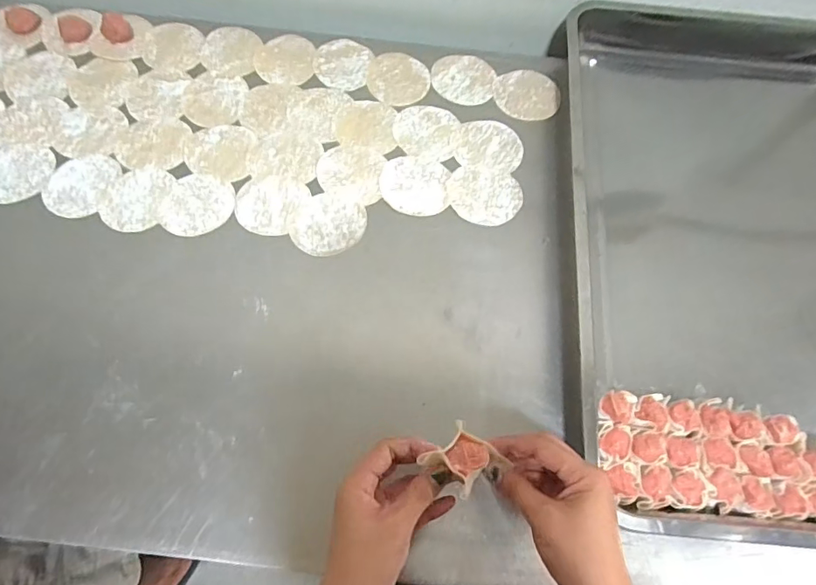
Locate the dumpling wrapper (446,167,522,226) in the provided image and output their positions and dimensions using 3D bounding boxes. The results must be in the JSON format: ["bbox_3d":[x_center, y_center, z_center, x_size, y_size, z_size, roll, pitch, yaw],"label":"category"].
[{"bbox_3d":[0.085,-0.109,0.562,0.082,0.004,0.072,17,68,4],"label":"dumpling wrapper"}]

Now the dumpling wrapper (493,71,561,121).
[{"bbox_3d":[0.143,-0.242,0.611,0.075,0.007,0.076,-14,69,-8],"label":"dumpling wrapper"}]

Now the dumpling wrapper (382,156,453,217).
[{"bbox_3d":[0.008,-0.121,0.562,0.075,0.004,0.075,4,68,-1],"label":"dumpling wrapper"}]

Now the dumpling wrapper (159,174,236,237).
[{"bbox_3d":[-0.229,-0.095,0.545,0.073,0.004,0.075,1,68,-3],"label":"dumpling wrapper"}]

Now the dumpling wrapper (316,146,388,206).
[{"bbox_3d":[-0.064,-0.136,0.567,0.074,0.004,0.071,9,68,1],"label":"dumpling wrapper"}]

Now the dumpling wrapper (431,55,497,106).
[{"bbox_3d":[0.068,-0.266,0.626,0.078,0.004,0.073,1,68,-3],"label":"dumpling wrapper"}]

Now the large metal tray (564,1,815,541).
[{"bbox_3d":[0.361,-0.066,0.535,0.388,0.053,0.596,5,68,-1],"label":"large metal tray"}]

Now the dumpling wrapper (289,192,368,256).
[{"bbox_3d":[-0.086,-0.076,0.542,0.074,0.004,0.080,1,68,-3],"label":"dumpling wrapper"}]

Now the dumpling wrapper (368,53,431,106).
[{"bbox_3d":[-0.012,-0.266,0.622,0.075,0.004,0.082,-11,69,-7],"label":"dumpling wrapper"}]

